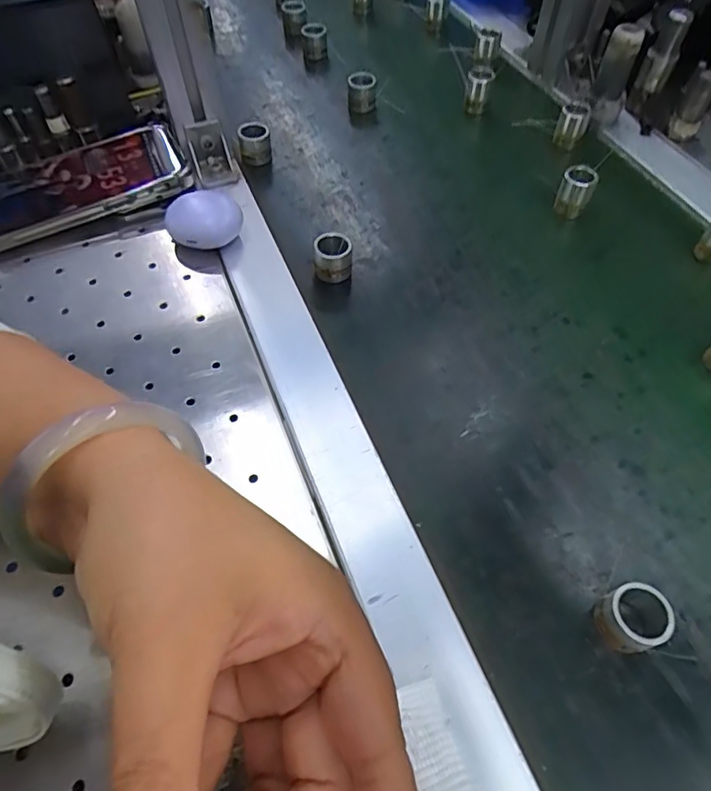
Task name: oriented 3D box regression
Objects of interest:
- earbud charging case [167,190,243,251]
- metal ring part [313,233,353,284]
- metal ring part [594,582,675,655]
[{"bbox_3d":[-0.107,-0.123,0.381,0.047,0.025,0.043,-30,61,-18],"label":"earbud charging case"},{"bbox_3d":[-0.015,-0.095,0.365,0.025,0.026,0.022,-1,56,-1],"label":"metal ring part"},{"bbox_3d":[0.121,0.097,0.234,0.023,0.024,0.025,0,56,0],"label":"metal ring part"}]

